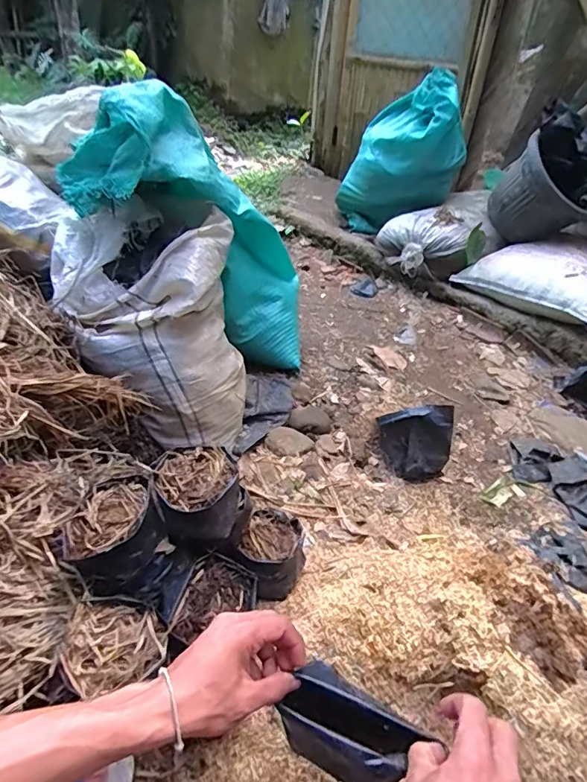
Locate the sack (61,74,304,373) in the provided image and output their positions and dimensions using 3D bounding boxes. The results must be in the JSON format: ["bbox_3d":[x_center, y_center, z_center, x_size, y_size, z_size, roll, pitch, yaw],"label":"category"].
[{"bbox_3d":[-0.175,-0.293,1.017,0.292,0.661,0.197,-39,46,3],"label":"sack"}]

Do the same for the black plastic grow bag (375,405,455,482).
[{"bbox_3d":[0.255,0.112,0.984,0.144,0.143,0.097,3,39,-2],"label":"black plastic grow bag"}]

